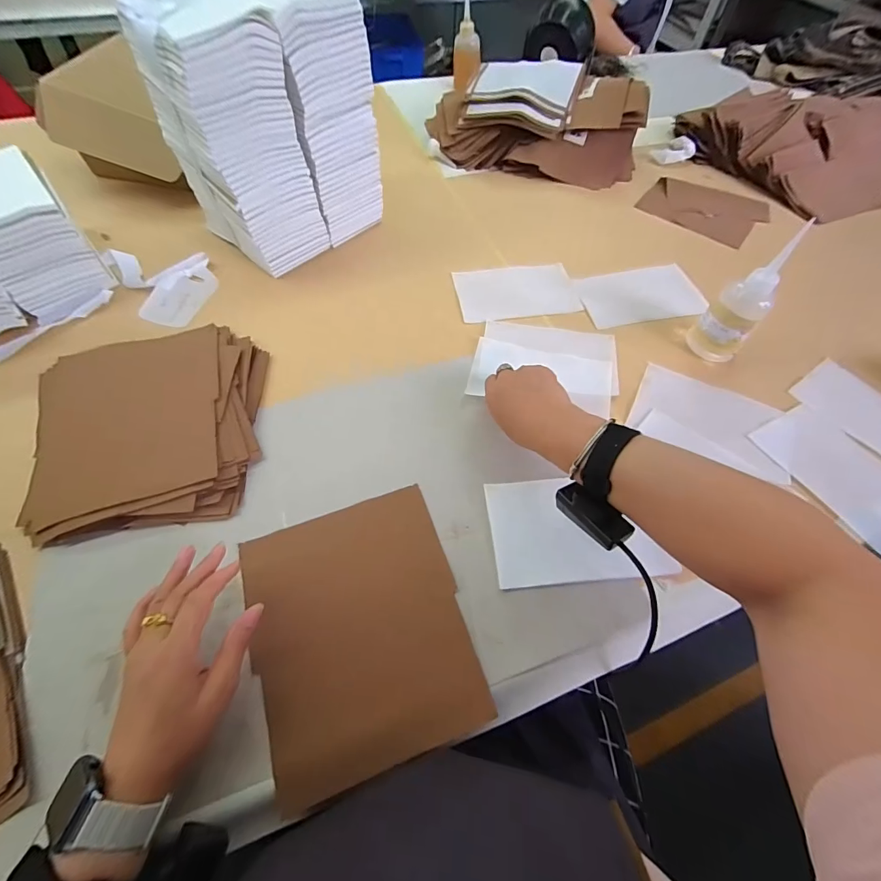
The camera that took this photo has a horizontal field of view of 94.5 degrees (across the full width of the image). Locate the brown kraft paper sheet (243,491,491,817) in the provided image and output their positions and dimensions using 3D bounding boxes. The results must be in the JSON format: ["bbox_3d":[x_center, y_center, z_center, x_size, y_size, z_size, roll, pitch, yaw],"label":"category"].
[{"bbox_3d":[-0.074,0.164,0.369,0.181,0.011,0.221,-19,57,-8],"label":"brown kraft paper sheet"}]

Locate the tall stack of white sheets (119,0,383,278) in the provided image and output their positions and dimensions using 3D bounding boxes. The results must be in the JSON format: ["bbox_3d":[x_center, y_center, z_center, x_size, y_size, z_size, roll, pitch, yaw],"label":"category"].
[{"bbox_3d":[-0.223,-0.421,0.558,0.225,0.280,0.147,-39,69,-22],"label":"tall stack of white sheets"}]

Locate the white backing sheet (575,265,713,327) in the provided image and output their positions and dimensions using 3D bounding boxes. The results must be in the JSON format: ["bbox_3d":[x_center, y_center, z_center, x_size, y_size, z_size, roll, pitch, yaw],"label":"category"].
[{"bbox_3d":[0.291,-0.215,0.602,0.162,0.007,0.110,-9,60,3],"label":"white backing sheet"}]

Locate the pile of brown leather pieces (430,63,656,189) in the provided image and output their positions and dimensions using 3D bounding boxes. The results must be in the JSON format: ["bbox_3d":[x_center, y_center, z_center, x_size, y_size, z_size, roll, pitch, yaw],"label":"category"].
[{"bbox_3d":[0.176,-0.607,0.769,0.407,0.121,0.169,16,60,6],"label":"pile of brown leather pieces"}]

